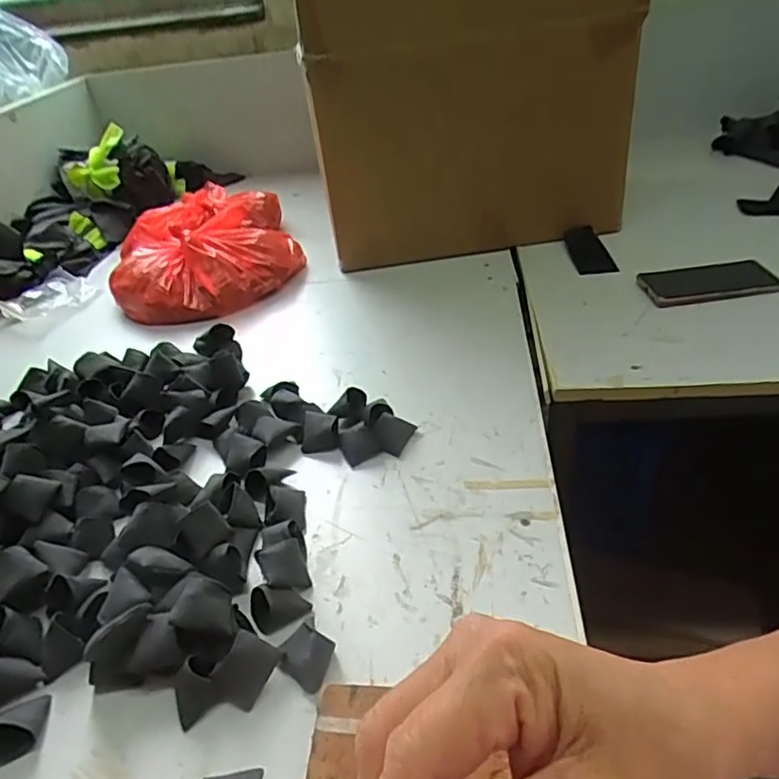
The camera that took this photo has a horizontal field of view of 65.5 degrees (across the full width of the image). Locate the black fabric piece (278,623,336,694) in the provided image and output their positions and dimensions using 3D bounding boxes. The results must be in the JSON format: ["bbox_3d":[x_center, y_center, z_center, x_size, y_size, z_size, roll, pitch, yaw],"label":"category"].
[{"bbox_3d":[-0.059,0.192,0.432,0.038,0.022,0.033,17,43,28],"label":"black fabric piece"}]

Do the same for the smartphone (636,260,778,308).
[{"bbox_3d":[0.407,-0.142,0.784,0.157,0.013,0.085,-8,37,-2],"label":"smartphone"}]

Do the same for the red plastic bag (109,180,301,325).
[{"bbox_3d":[-0.304,-0.243,0.987,0.284,0.089,0.382,-16,38,-13],"label":"red plastic bag"}]

